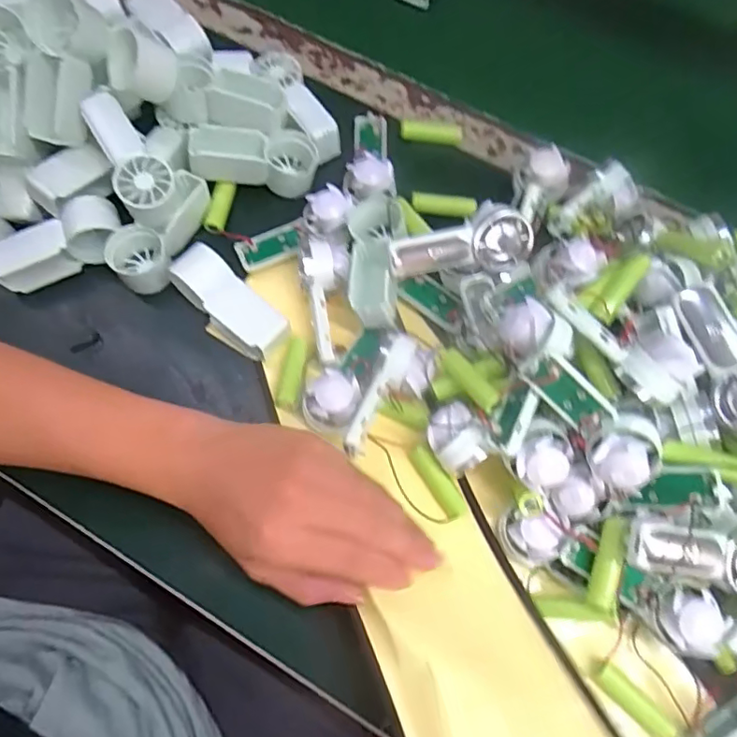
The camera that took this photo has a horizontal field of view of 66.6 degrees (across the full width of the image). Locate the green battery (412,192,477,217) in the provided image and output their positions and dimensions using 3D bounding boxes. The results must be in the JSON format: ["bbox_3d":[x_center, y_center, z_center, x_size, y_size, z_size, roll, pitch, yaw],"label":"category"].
[{"bbox_3d":[0.060,-0.130,0.444,0.052,0.016,0.012,0,69,-2],"label":"green battery"}]

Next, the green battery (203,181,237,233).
[{"bbox_3d":[-0.116,-0.126,0.440,0.014,0.015,0.041,19,88,5],"label":"green battery"}]

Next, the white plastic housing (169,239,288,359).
[{"bbox_3d":[-0.098,-0.046,0.395,0.089,0.026,0.034,42,74,13],"label":"white plastic housing"}]

